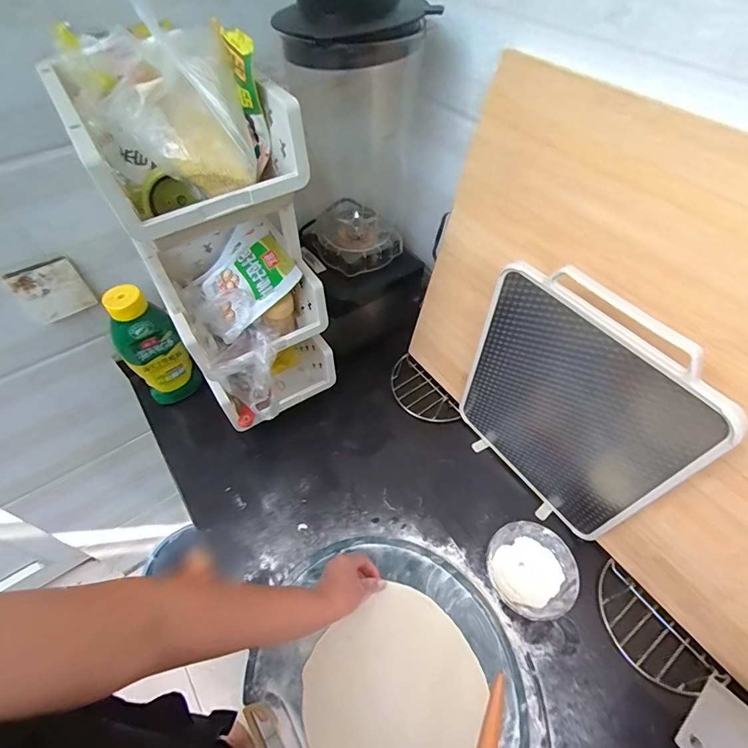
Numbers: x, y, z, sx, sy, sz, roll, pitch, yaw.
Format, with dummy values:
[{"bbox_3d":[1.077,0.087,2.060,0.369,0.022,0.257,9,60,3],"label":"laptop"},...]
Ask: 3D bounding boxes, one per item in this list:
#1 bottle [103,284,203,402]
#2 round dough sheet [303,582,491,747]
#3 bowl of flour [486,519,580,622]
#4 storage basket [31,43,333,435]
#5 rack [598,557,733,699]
[{"bbox_3d":[-0.368,-0.039,0.695,0.090,0.233,0.049,-28,58,-20],"label":"bottle"},{"bbox_3d":[0.027,0.394,0.505,0.207,0.009,0.204,-33,63,-14],"label":"round dough sheet"},{"bbox_3d":[0.219,0.279,0.589,0.118,0.048,0.119,0,53,0],"label":"bowl of flour"},{"bbox_3d":[-0.204,-0.146,0.598,0.191,0.506,0.304,-27,58,-20],"label":"storage basket"},{"bbox_3d":[0.371,0.349,0.559,0.092,0.016,0.169,-30,59,-21],"label":"rack"}]

